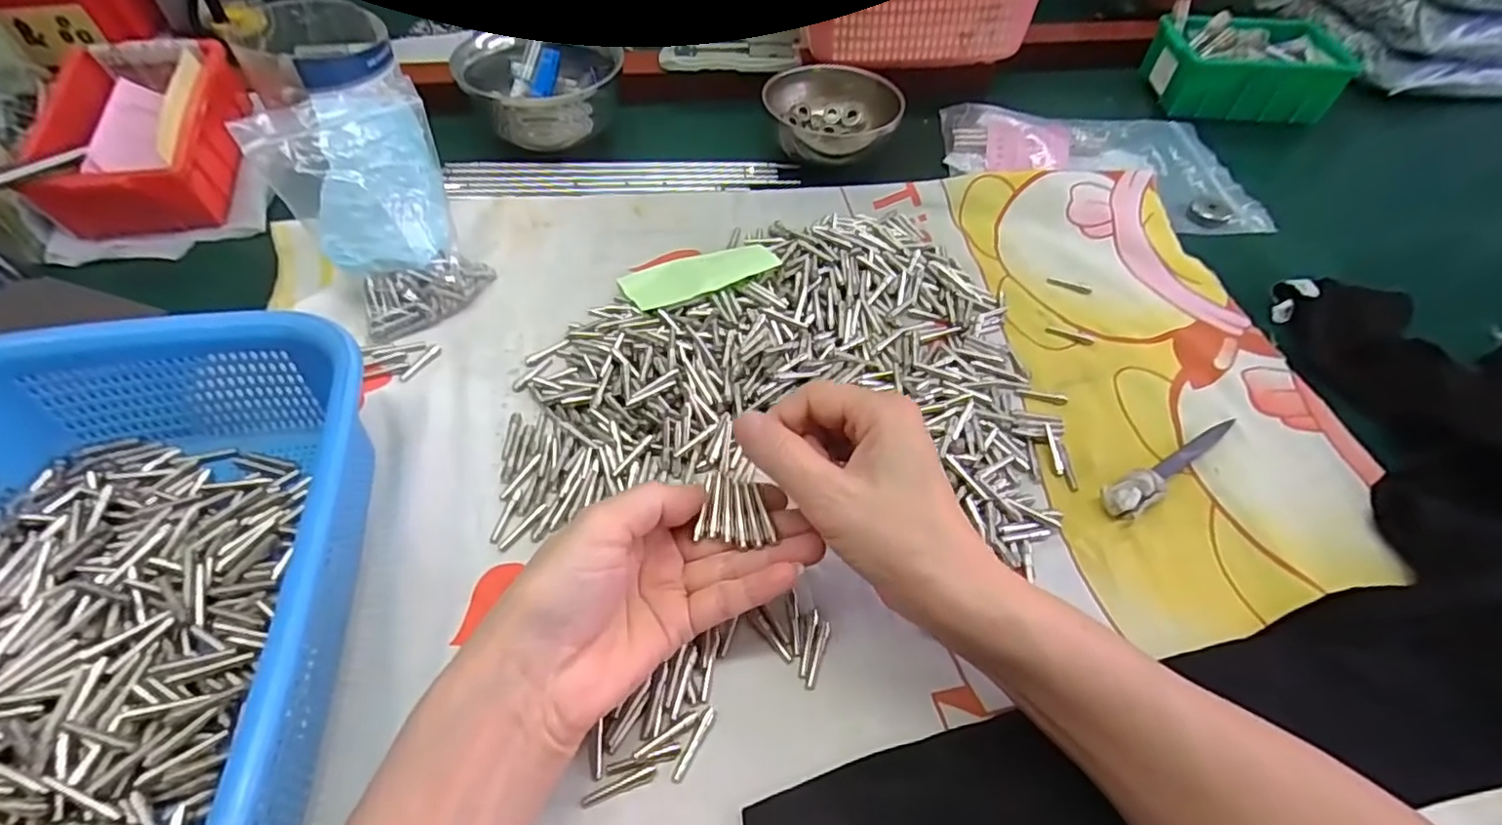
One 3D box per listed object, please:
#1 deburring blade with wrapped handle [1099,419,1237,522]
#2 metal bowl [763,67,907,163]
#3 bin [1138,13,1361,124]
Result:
[{"bbox_3d":[0.225,0.025,0.341,0.104,0.014,0.019,-29,59,-22],"label":"deburring blade with wrapped handle"},{"bbox_3d":[0.067,-0.234,0.510,0.102,0.047,0.102,1,53,-1],"label":"metal bowl"},{"bbox_3d":[0.452,-0.311,0.577,0.157,0.051,0.092,8,53,4],"label":"bin"}]

